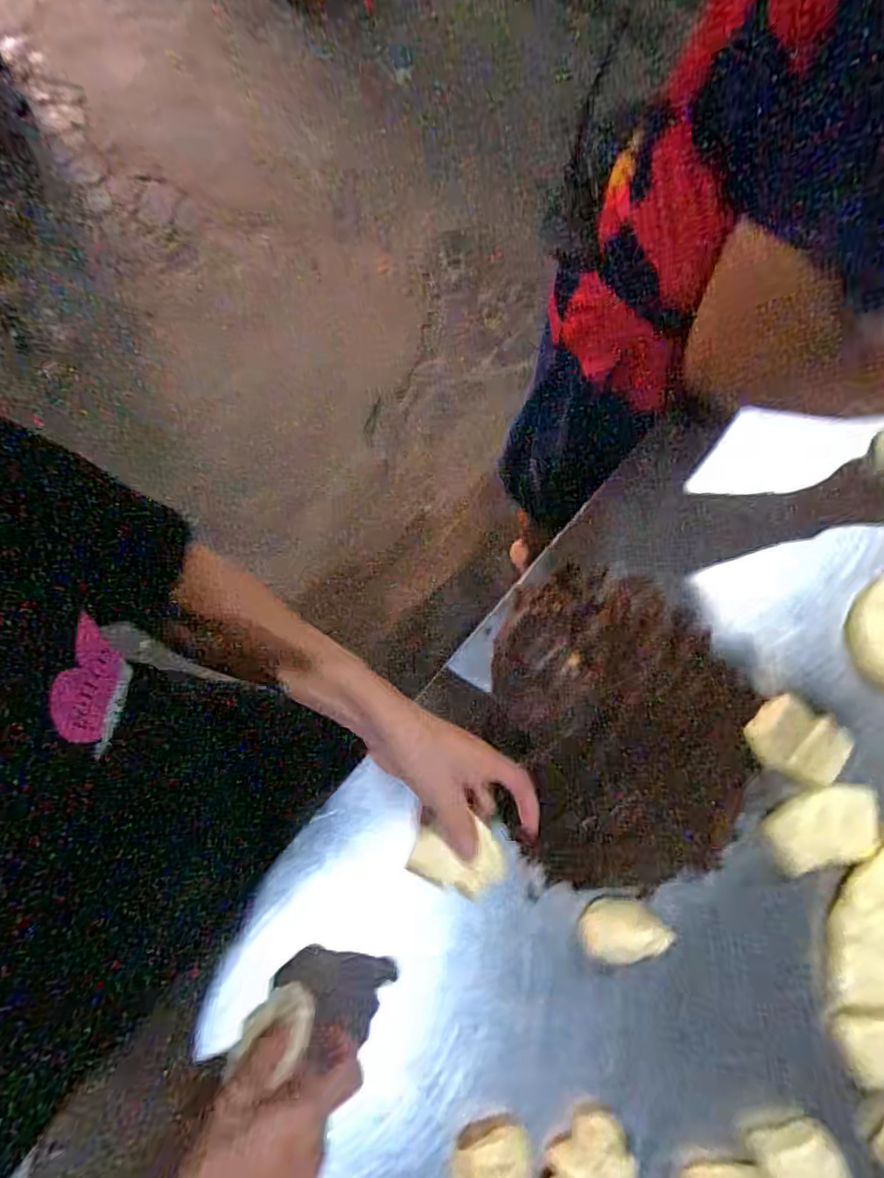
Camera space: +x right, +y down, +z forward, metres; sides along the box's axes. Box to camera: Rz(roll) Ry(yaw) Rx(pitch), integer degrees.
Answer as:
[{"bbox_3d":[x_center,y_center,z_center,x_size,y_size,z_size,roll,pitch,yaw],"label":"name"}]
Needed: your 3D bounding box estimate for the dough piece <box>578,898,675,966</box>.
[{"bbox_3d":[0.159,0.298,0.507,0.074,0.022,0.046,0,74,1],"label":"dough piece"}]

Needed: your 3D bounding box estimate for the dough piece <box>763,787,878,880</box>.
[{"bbox_3d":[0.350,0.218,0.529,0.103,0.017,0.063,-14,75,-3],"label":"dough piece"}]

